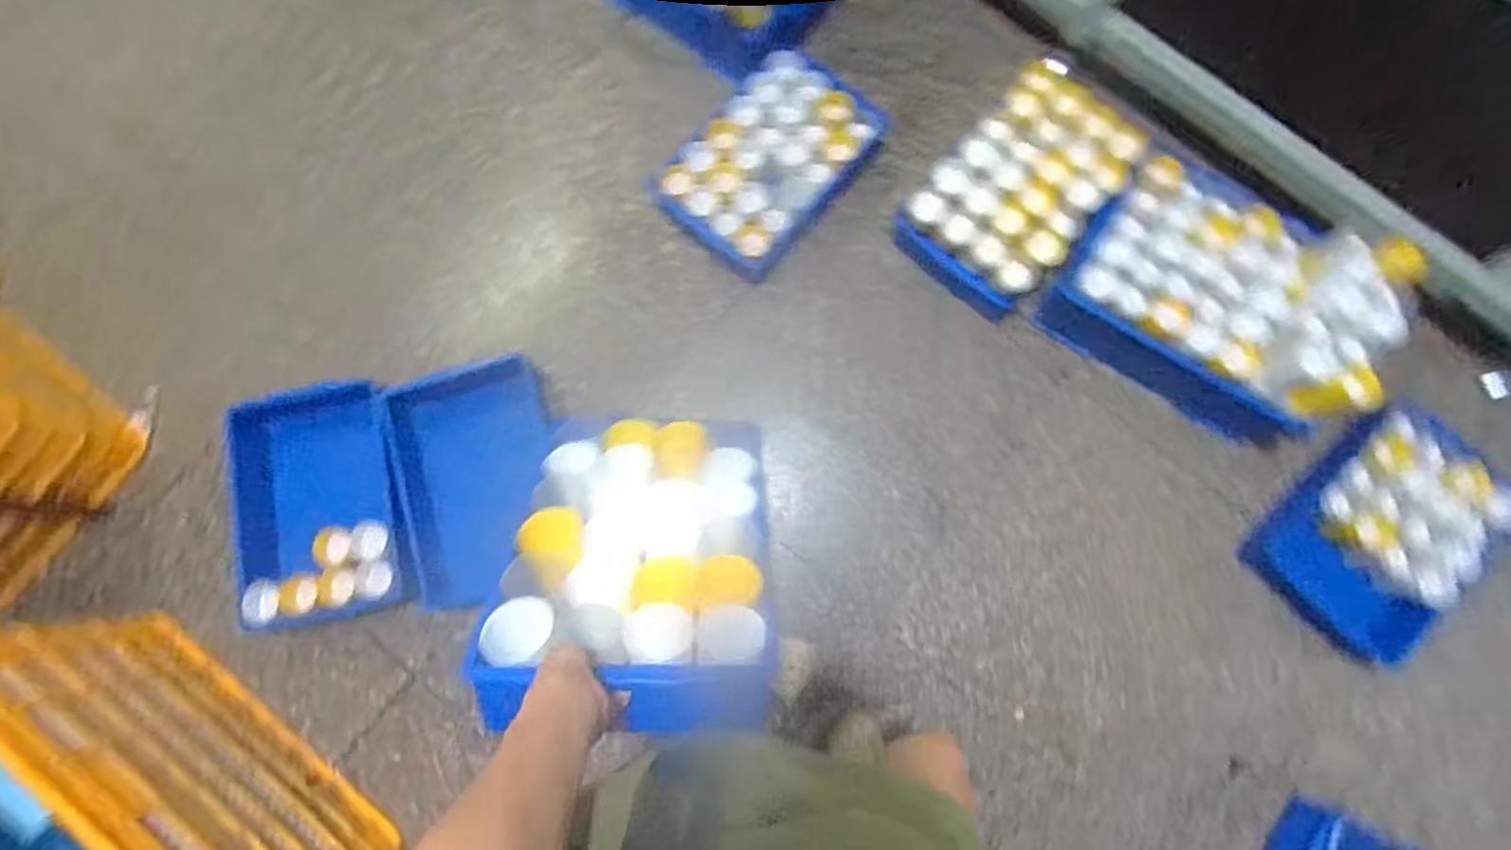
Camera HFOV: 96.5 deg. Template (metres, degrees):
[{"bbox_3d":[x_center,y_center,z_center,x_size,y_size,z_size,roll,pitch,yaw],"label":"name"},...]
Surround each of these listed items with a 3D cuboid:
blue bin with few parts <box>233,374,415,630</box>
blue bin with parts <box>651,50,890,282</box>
[{"bbox_3d":[-0.775,0.140,1.199,0.286,0.100,0.404,-9,80,-2],"label":"blue bin with few parts"},{"bbox_3d":[0.029,-0.495,1.276,0.270,0.101,0.399,39,82,6],"label":"blue bin with parts"}]

